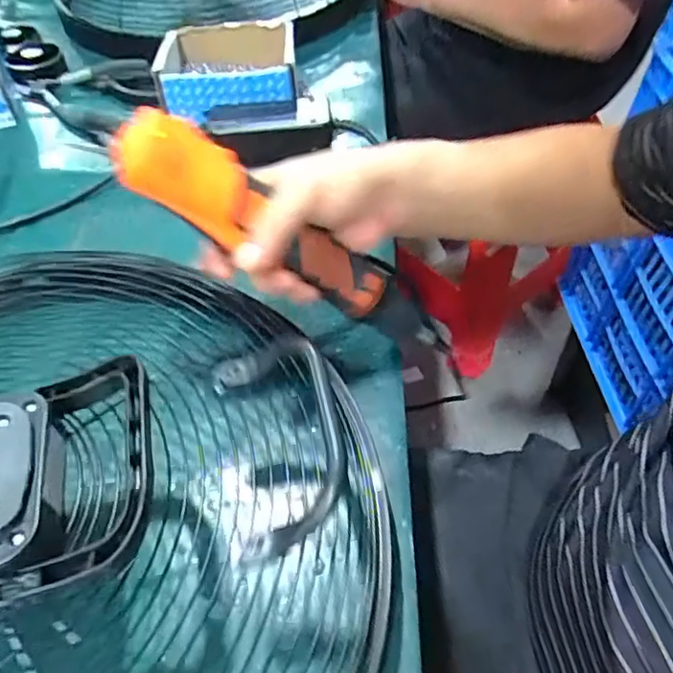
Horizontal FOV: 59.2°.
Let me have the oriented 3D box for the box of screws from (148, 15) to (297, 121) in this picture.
[{"bbox_3d":[-0.116,-0.277,0.631,0.134,0.060,0.129,-10,52,-7],"label":"box of screws"}]

